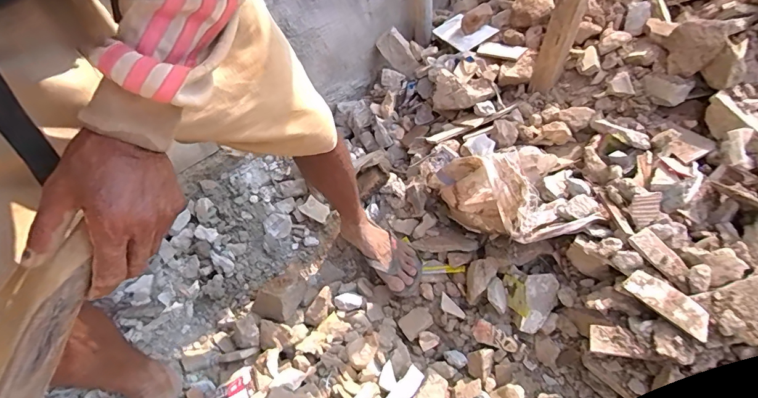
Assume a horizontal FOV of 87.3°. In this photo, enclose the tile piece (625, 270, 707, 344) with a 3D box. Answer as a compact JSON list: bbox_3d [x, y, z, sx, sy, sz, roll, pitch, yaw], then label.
[{"bbox_3d":[0.482,0.170,0.662,0.048,0.007,0.128,-40,48,-4],"label":"tile piece"}]

